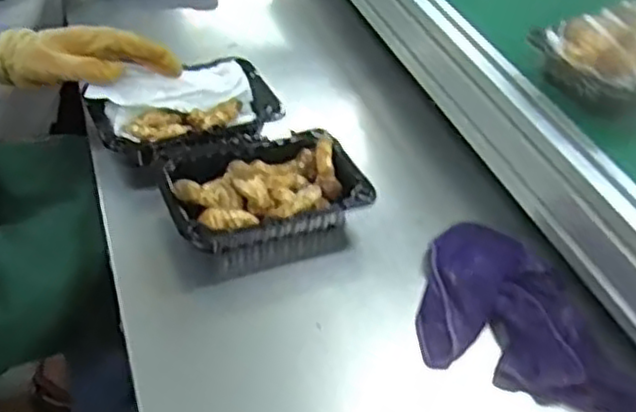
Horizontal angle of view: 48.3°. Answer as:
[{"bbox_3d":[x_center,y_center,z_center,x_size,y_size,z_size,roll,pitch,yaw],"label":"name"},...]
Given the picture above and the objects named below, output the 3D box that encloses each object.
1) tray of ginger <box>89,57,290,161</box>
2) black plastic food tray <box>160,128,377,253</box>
[{"bbox_3d":[-0.122,-0.102,0.726,0.195,0.041,0.116,-26,51,-32],"label":"tray of ginger"},{"bbox_3d":[-0.054,-0.011,0.680,0.186,0.057,0.120,-13,46,-22],"label":"black plastic food tray"}]

